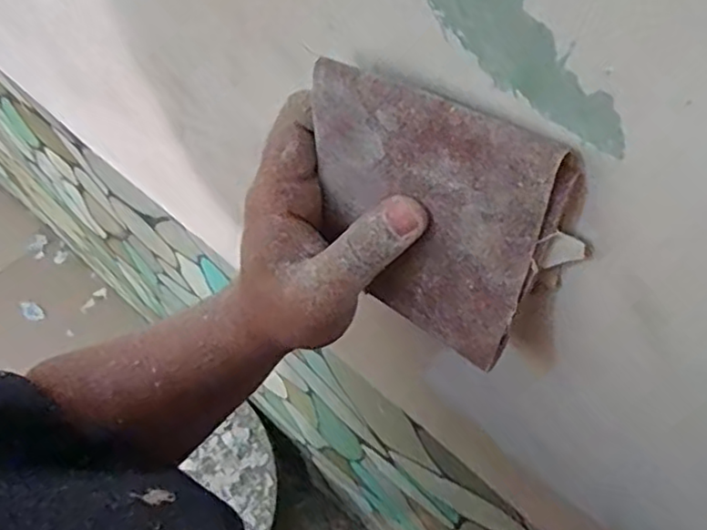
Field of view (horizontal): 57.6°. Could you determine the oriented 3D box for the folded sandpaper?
[{"bbox_3d":[0.032,-0.016,0.265,0.108,0.121,0.016,27,55,23],"label":"folded sandpaper"}]

